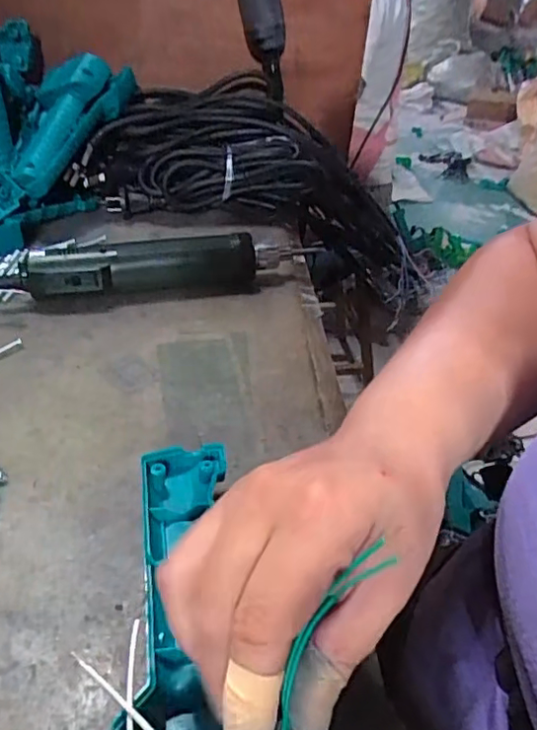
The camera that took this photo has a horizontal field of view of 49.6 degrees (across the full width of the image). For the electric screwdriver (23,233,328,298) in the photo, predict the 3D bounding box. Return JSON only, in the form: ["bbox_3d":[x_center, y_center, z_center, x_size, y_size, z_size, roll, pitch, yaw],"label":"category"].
[{"bbox_3d":[-0.077,-0.079,0.478,0.233,0.044,0.032,-6,38,-13],"label":"electric screwdriver"}]

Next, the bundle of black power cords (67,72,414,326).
[{"bbox_3d":[0.008,-0.199,0.640,0.383,0.157,0.093,20,34,-15],"label":"bundle of black power cords"}]

